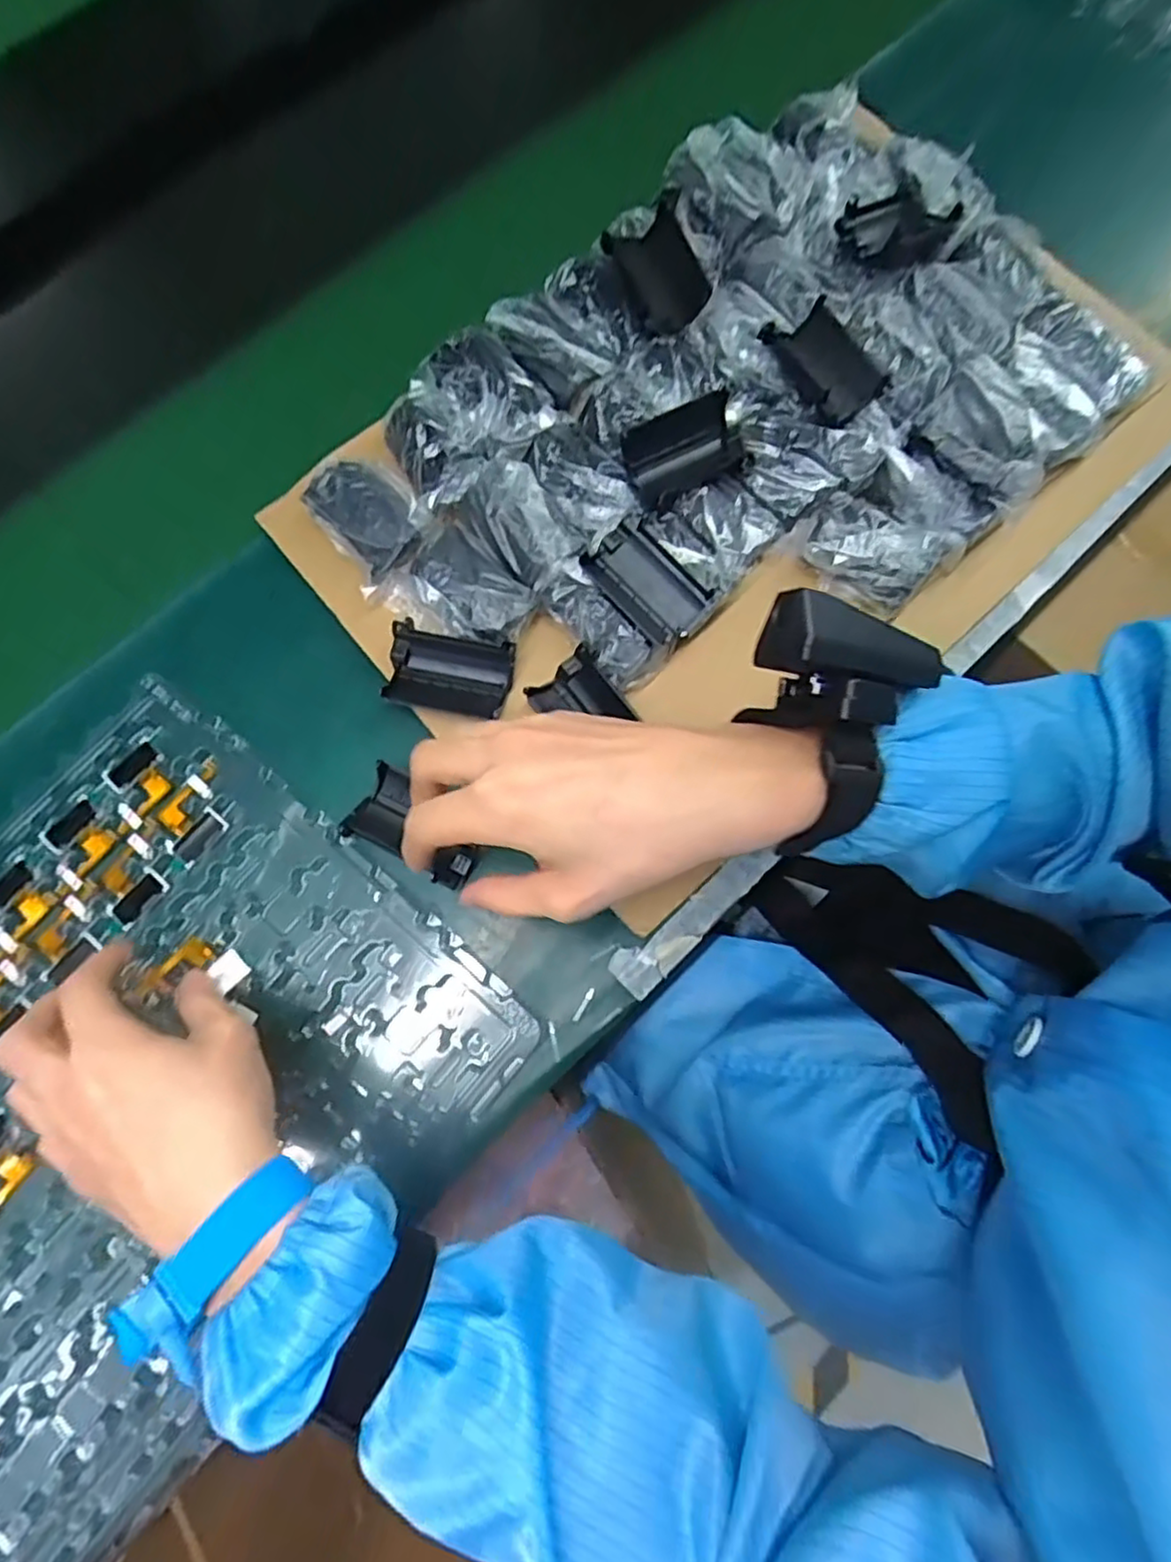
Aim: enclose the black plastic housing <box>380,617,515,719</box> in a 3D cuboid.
[{"bbox_3d":[-0.077,-0.062,0.398,0.068,0.026,0.039,9,75,4],"label":"black plastic housing"}]

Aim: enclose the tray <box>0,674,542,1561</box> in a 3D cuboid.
[{"bbox_3d":[-0.252,0.166,0.352,0.294,0.014,0.362,40,79,11],"label":"tray"}]

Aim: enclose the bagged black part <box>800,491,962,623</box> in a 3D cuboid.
[{"bbox_3d":[0.171,-0.135,0.416,0.074,0.022,0.054,31,78,9],"label":"bagged black part"}]

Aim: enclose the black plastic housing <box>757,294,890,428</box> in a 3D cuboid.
[{"bbox_3d":[0.144,-0.253,0.423,0.043,0.017,0.073,-29,76,-6],"label":"black plastic housing"}]

